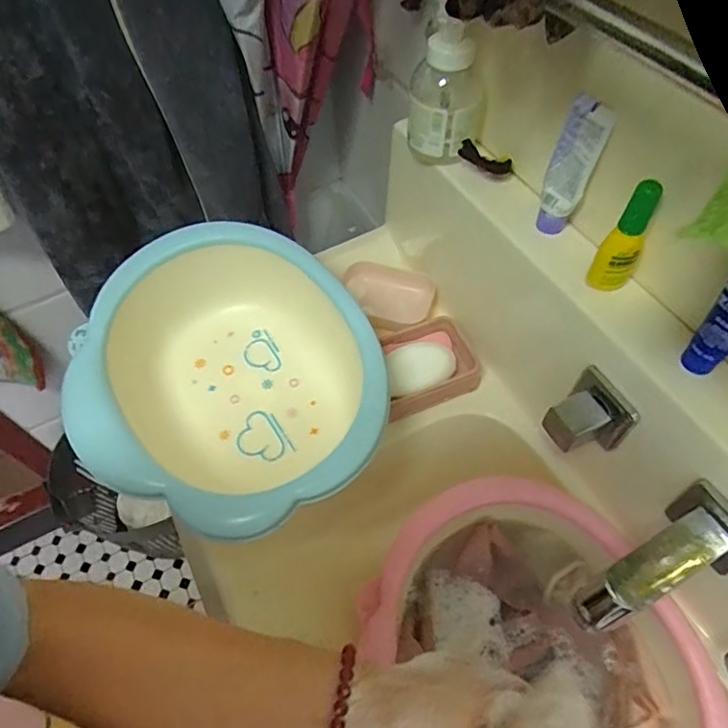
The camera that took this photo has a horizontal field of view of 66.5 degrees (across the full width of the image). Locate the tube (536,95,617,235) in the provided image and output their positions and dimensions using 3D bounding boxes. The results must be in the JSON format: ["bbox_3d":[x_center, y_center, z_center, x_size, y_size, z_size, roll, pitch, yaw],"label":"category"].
[{"bbox_3d":[0.174,-0.160,0.464,0.037,0.111,0.027,18,60,15],"label":"tube"}]

